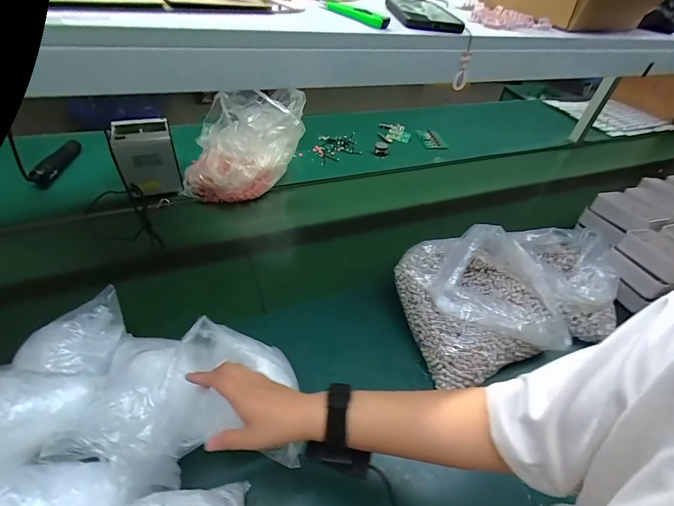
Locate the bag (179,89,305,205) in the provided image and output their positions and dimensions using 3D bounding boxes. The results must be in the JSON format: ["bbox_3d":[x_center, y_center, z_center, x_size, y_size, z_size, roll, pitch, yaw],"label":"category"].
[{"bbox_3d":[-0.240,-0.268,0.877,0.285,0.220,0.182,5,44,2],"label":"bag"}]

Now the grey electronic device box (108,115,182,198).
[{"bbox_3d":[-0.455,-0.229,0.839,0.121,0.141,0.113,-16,47,-18],"label":"grey electronic device box"}]

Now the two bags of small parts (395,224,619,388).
[{"bbox_3d":[0.370,0.049,0.661,0.496,0.137,0.229,-14,46,-17],"label":"two bags of small parts"}]

